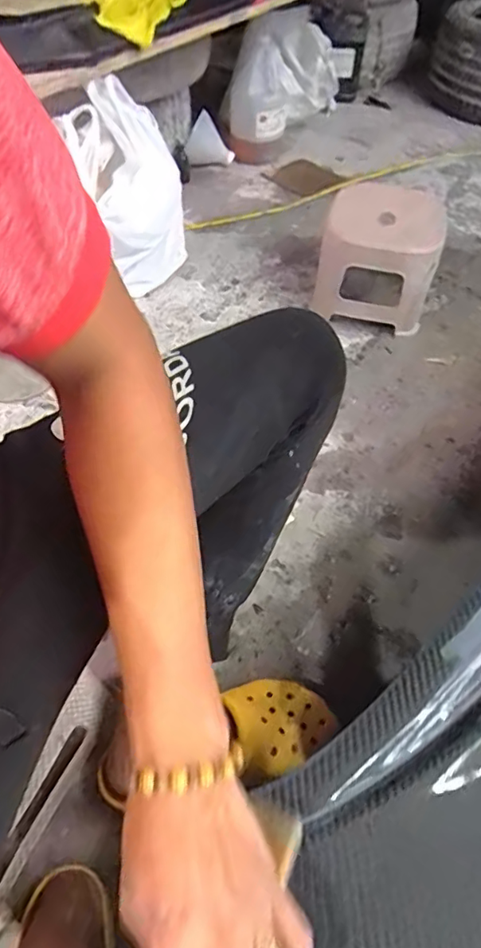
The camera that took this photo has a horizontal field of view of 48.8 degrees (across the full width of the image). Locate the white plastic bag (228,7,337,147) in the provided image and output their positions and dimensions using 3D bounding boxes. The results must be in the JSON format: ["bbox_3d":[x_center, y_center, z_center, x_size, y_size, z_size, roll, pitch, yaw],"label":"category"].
[{"bbox_3d":[0.130,-1.151,1.544,0.292,0.230,0.354,10,53,6],"label":"white plastic bag"}]

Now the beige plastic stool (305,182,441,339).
[{"bbox_3d":[0.283,-0.462,1.110,0.226,0.182,0.315,9,51,7],"label":"beige plastic stool"}]

